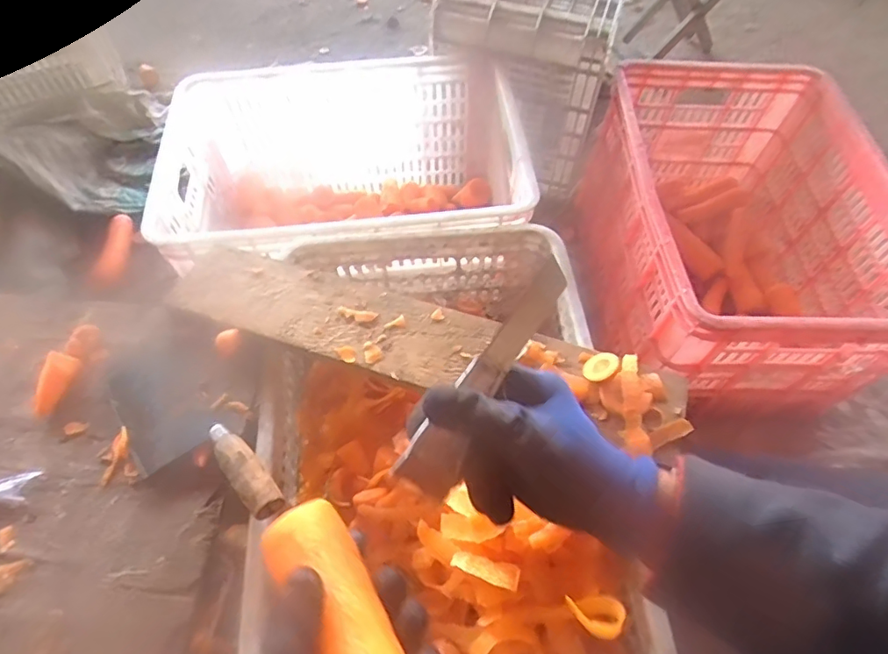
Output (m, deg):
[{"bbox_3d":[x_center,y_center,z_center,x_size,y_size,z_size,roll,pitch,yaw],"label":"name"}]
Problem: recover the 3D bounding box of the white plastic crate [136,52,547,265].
[{"bbox_3d":[-0.144,-0.208,0.890,0.514,0.270,0.383,-10,59,-7],"label":"white plastic crate"}]

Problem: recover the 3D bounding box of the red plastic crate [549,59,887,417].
[{"bbox_3d":[0.435,-0.138,0.857,0.355,0.292,0.514,-3,58,-3],"label":"red plastic crate"}]

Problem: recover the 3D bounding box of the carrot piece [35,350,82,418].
[{"bbox_3d":[-0.392,0.056,0.544,0.023,0.024,0.063,9,58,5],"label":"carrot piece"}]

